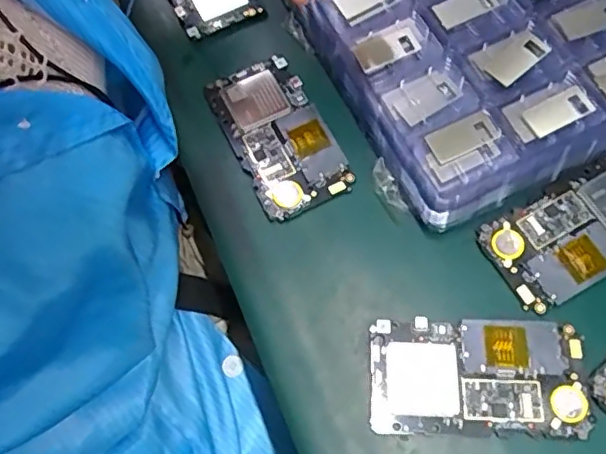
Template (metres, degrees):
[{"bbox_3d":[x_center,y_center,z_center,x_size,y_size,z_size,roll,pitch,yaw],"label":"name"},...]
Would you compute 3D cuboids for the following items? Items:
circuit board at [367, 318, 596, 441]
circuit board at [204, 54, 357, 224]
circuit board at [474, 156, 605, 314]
[{"bbox_3d":[0.102,0.088,0.341,0.122,0.007,0.066,1,66,2],"label":"circuit board"},{"bbox_3d":[-0.019,-0.066,0.419,0.066,0.010,0.126,-24,67,-9],"label":"circuit board"},{"bbox_3d":[0.181,0.001,0.375,0.123,0.014,0.064,-27,67,-10],"label":"circuit board"}]

